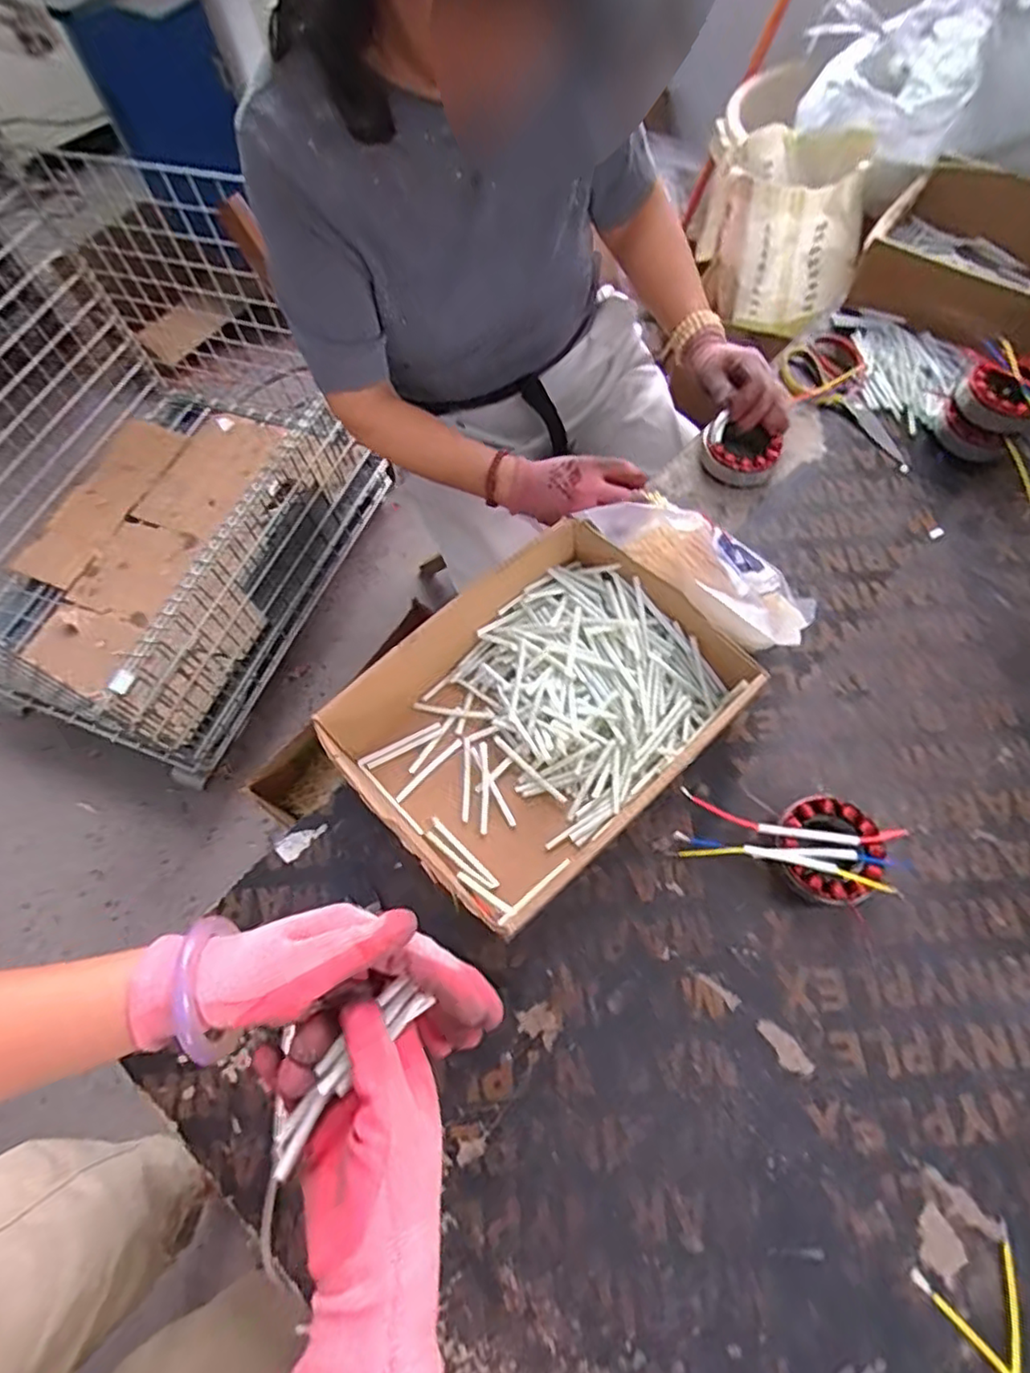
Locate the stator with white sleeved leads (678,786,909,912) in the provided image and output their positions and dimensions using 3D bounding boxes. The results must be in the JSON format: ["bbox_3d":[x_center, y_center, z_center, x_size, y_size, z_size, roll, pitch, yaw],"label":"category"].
[{"bbox_3d":[0.238,0.134,0.553,0.173,0.043,0.086,19,67,12],"label":"stator with white sleeved leads"}]

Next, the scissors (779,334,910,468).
[{"bbox_3d":[0.412,-0.348,0.777,0.092,0.023,0.196,-29,78,-11],"label":"scissors"}]

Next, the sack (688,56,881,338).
[{"bbox_3d":[0.411,-0.725,0.998,0.207,0.197,0.278,4,65,5],"label":"sack"}]

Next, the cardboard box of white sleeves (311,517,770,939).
[{"bbox_3d":[0.026,0.030,0.583,0.327,0.100,0.245,-39,68,-14],"label":"cardboard box of white sleeves"}]

